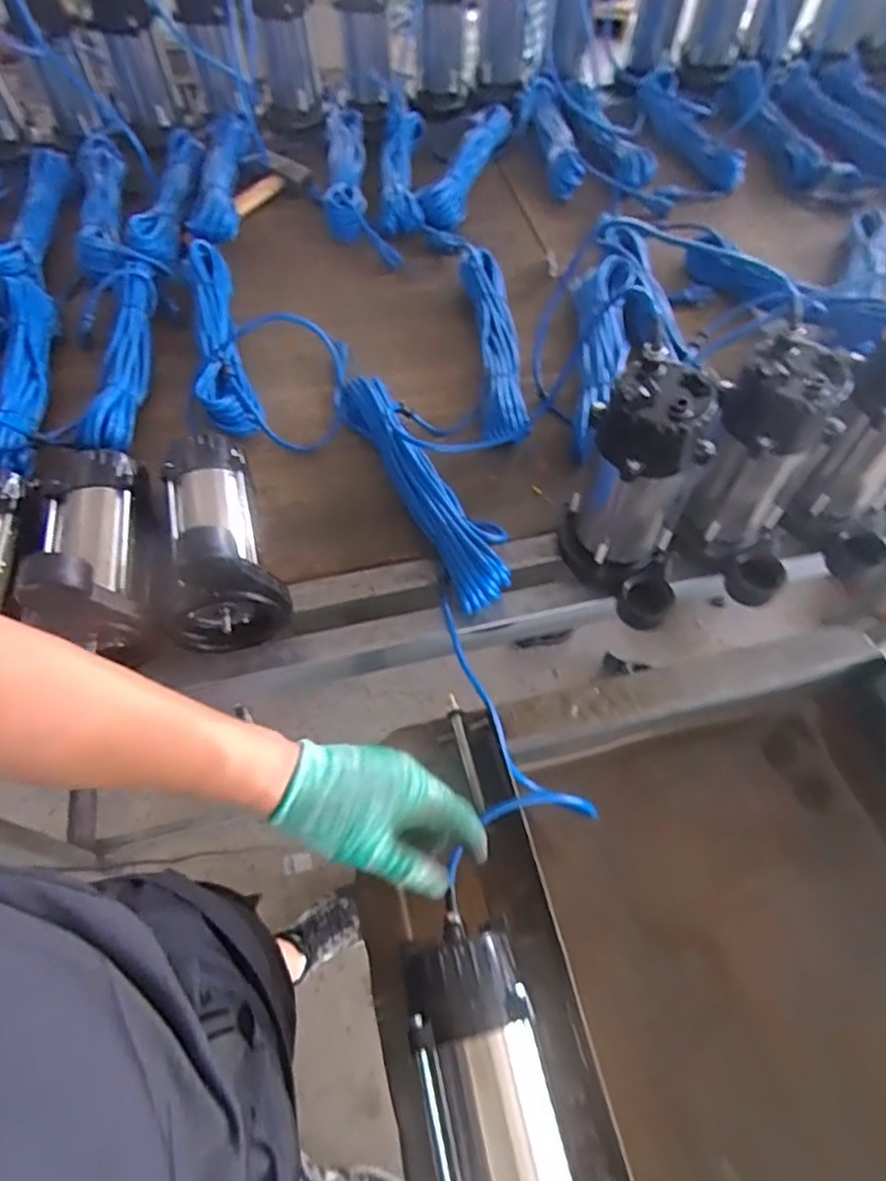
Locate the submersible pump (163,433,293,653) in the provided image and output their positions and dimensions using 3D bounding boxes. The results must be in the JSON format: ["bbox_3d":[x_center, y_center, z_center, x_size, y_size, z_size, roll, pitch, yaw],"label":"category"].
[{"bbox_3d":[-0.250,-0.068,0.668,0.111,0.170,0.226,-18,61,-11],"label":"submersible pump"}]

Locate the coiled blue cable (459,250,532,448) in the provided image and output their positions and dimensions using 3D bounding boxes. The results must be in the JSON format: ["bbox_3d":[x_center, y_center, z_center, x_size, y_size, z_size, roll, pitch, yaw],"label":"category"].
[{"bbox_3d":[0.070,-0.333,0.863,0.067,0.050,0.339,-3,60,-2],"label":"coiled blue cable"}]

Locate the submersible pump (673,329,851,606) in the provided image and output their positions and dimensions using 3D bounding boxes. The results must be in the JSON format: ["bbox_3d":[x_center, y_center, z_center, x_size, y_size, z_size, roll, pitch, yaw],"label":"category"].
[{"bbox_3d":[0.321,-0.112,0.632,0.143,0.224,0.117,31,64,17],"label":"submersible pump"}]

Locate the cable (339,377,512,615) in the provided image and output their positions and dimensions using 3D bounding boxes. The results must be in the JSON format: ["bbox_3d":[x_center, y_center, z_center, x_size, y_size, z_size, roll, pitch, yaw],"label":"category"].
[{"bbox_3d":[-0.020,-0.131,0.763,0.088,0.054,0.348,-26,63,-15],"label":"cable"}]

